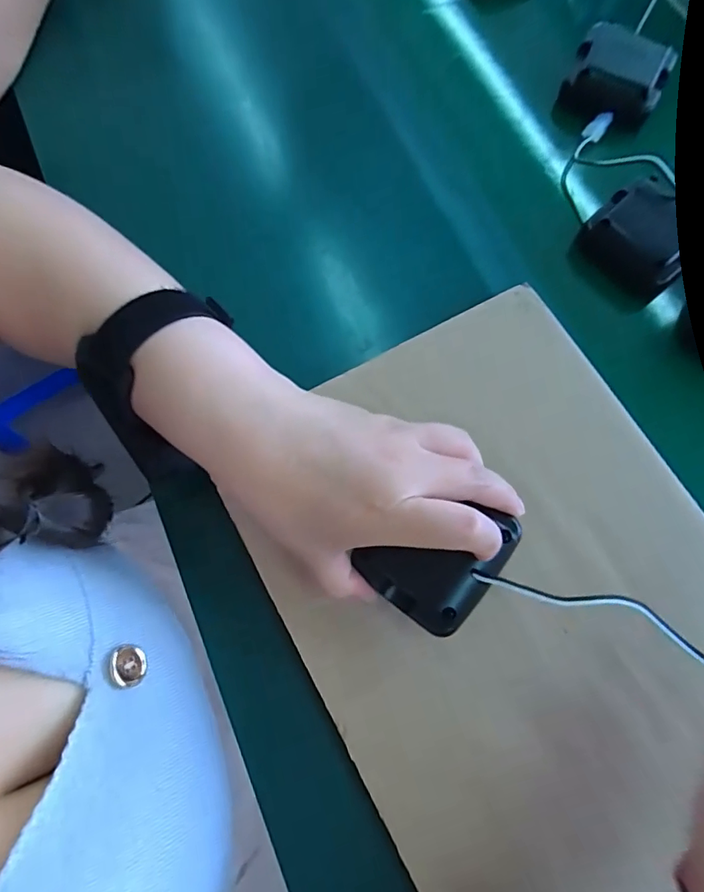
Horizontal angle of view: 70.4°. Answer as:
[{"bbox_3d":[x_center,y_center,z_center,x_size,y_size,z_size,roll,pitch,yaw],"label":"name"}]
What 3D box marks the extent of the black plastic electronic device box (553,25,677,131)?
[{"bbox_3d":[0.214,-0.298,0.405,0.076,0.040,0.073,30,76,6],"label":"black plastic electronic device box"}]

